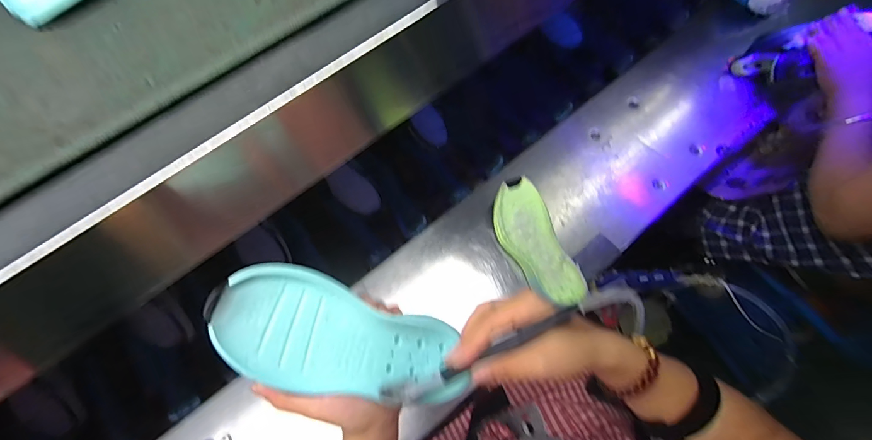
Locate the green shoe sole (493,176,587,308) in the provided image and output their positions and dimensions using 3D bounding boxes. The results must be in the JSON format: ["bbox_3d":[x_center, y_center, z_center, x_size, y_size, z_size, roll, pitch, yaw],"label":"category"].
[{"bbox_3d":[0.154,0.040,0.633,0.090,0.047,0.213,-18,68,-5],"label":"green shoe sole"}]

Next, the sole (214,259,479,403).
[{"bbox_3d":[-0.062,0.102,0.321,0.214,0.021,0.081,25,67,-25],"label":"sole"}]

